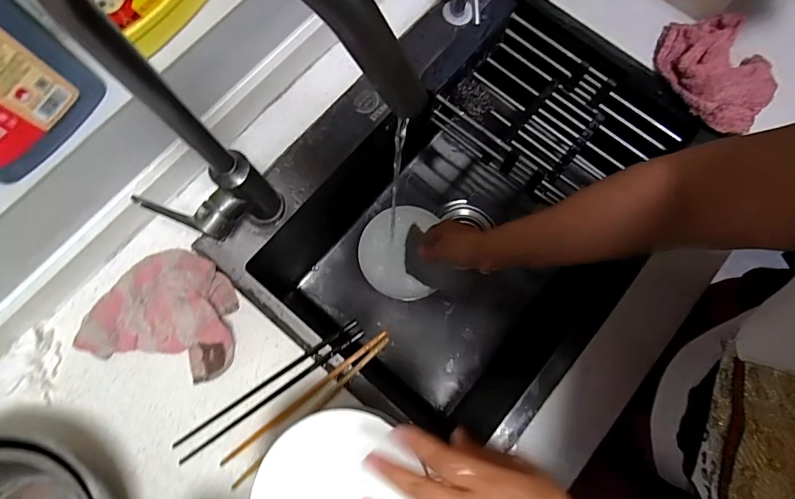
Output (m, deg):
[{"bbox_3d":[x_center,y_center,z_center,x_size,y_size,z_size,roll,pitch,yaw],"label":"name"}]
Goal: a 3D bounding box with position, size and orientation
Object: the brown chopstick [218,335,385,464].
[{"bbox_3d":[-0.102,0.167,0.485,0.225,0.008,0.009,-37,81,-8],"label":"brown chopstick"}]

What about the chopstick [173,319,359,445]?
[{"bbox_3d":[-0.147,0.152,0.488,0.235,0.010,0.008,-34,80,-7],"label":"chopstick"}]

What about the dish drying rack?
[{"bbox_3d":[0.220,-0.181,0.619,0.300,0.069,0.190,41,80,8],"label":"dish drying rack"}]

